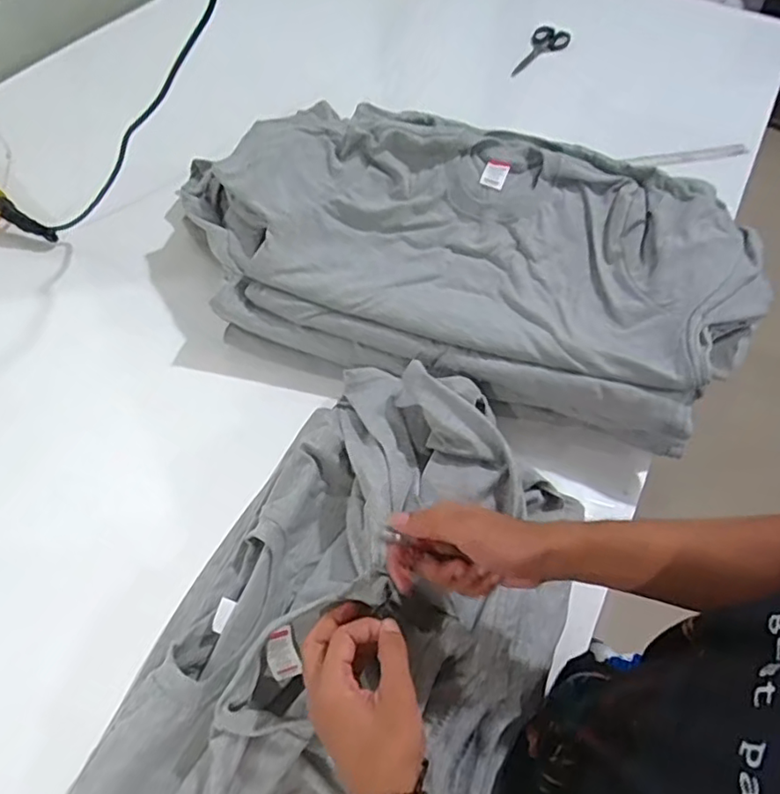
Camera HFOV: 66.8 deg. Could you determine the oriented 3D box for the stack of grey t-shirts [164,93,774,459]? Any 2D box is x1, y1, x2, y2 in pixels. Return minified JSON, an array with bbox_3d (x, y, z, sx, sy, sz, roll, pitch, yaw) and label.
[{"bbox_3d":[0.075,-0.180,0.744,0.732,0.138,0.341,15,57,6],"label":"stack of grey t-shirts"}]

